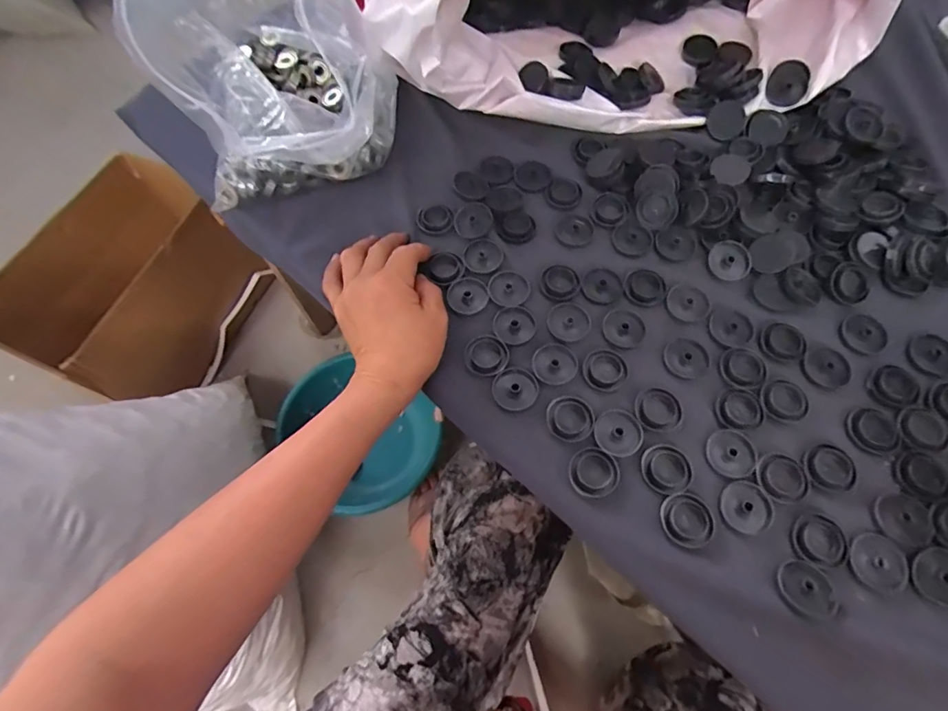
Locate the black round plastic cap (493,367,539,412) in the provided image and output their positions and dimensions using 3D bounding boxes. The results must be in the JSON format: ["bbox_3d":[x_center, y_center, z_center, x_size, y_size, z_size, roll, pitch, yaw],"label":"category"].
[{"bbox_3d":[0.031,0.026,0.378,0.032,0.005,0.033,-1,65,2],"label":"black round plastic cap"}]

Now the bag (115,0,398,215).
[{"bbox_3d":[-0.181,-0.261,0.412,0.171,0.173,0.253,-30,67,-11],"label":"bag"}]

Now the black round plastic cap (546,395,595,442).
[{"bbox_3d":[0.069,0.045,0.364,0.032,0.004,0.033,-1,65,2],"label":"black round plastic cap"}]

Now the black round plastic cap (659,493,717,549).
[{"bbox_3d":[0.142,0.109,0.333,0.032,0.004,0.034,-1,65,2],"label":"black round plastic cap"}]

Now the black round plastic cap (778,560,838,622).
[{"bbox_3d":[0.205,0.144,0.309,0.032,0.008,0.031,-1,65,2],"label":"black round plastic cap"}]

